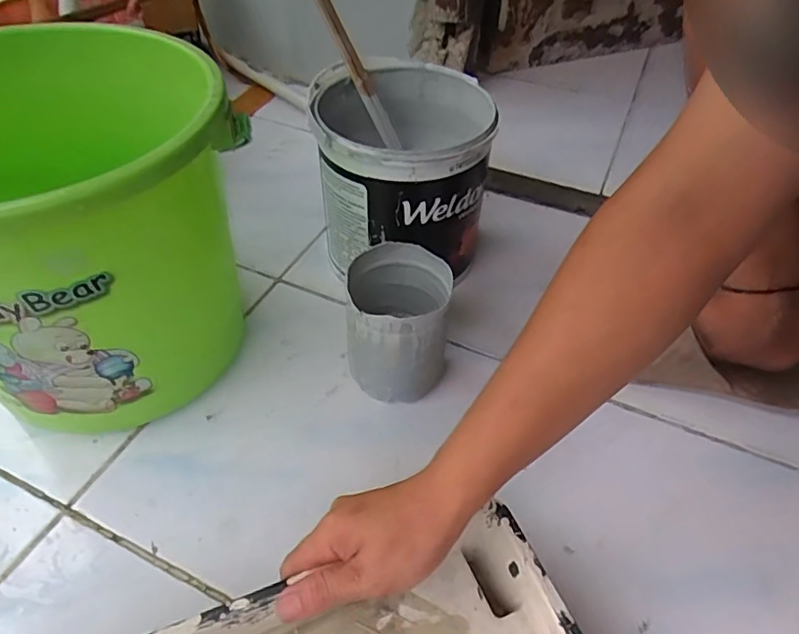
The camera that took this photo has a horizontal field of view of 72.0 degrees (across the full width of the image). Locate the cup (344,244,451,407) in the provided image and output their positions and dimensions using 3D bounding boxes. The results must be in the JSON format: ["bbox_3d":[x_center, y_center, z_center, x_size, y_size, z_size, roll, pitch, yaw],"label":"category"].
[{"bbox_3d":[-0.001,0.014,0.481,0.080,0.124,0.085,1,47,-1],"label":"cup"}]

